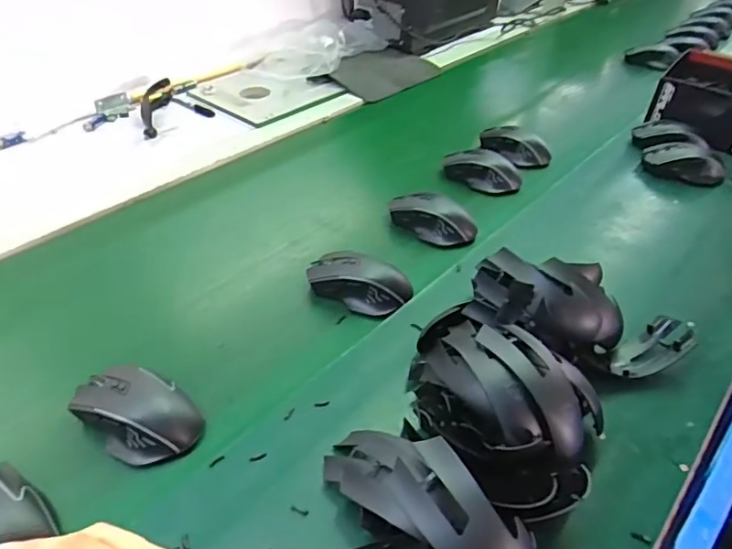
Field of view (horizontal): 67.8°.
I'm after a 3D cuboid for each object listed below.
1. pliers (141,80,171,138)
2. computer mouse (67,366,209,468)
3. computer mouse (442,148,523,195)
[{"bbox_3d":[-0.366,-0.296,0.942,0.037,0.045,0.174,-4,41,-7],"label":"pliers"},{"bbox_3d":[-0.198,0.114,0.463,0.113,0.032,0.068,19,43,19],"label":"computer mouse"},{"bbox_3d":[0.170,-0.152,0.802,0.119,0.039,0.057,22,44,21],"label":"computer mouse"}]

